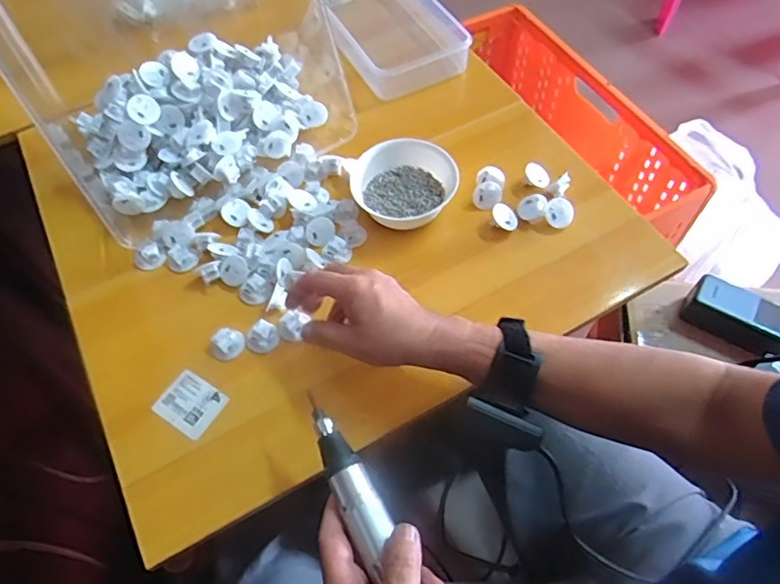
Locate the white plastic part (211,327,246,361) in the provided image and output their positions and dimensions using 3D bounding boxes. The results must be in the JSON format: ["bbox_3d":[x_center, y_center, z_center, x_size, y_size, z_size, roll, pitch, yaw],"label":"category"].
[{"bbox_3d":[-0.164,0.053,0.572,0.028,0.019,0.033,38,66,22],"label":"white plastic part"}]

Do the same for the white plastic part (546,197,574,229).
[{"bbox_3d":[0.190,-0.089,0.635,0.032,0.013,0.032,0,88,3],"label":"white plastic part"}]

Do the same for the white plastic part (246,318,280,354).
[{"bbox_3d":[-0.131,0.046,0.575,0.031,0.020,0.025,-32,63,-17],"label":"white plastic part"}]

